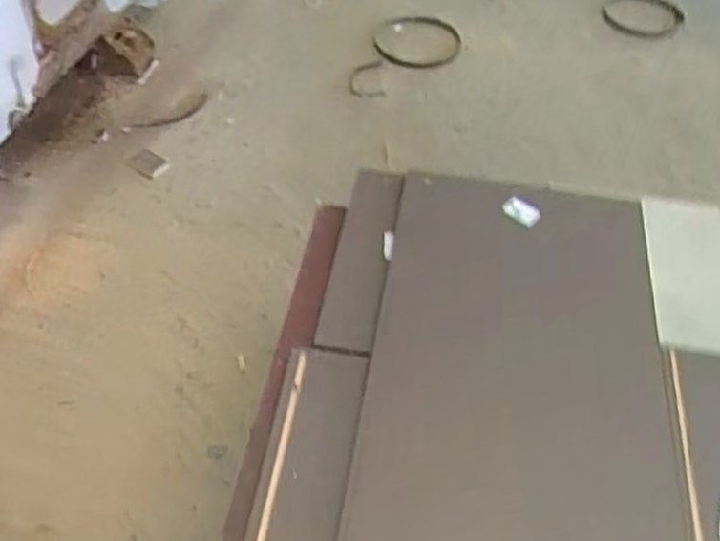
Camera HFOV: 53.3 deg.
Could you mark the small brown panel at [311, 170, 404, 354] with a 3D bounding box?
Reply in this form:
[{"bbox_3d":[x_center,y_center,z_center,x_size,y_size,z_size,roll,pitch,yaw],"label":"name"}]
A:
[{"bbox_3d":[0.004,-0.031,1.264,0.096,0.022,0.410,6,53,8],"label":"small brown panel"}]

